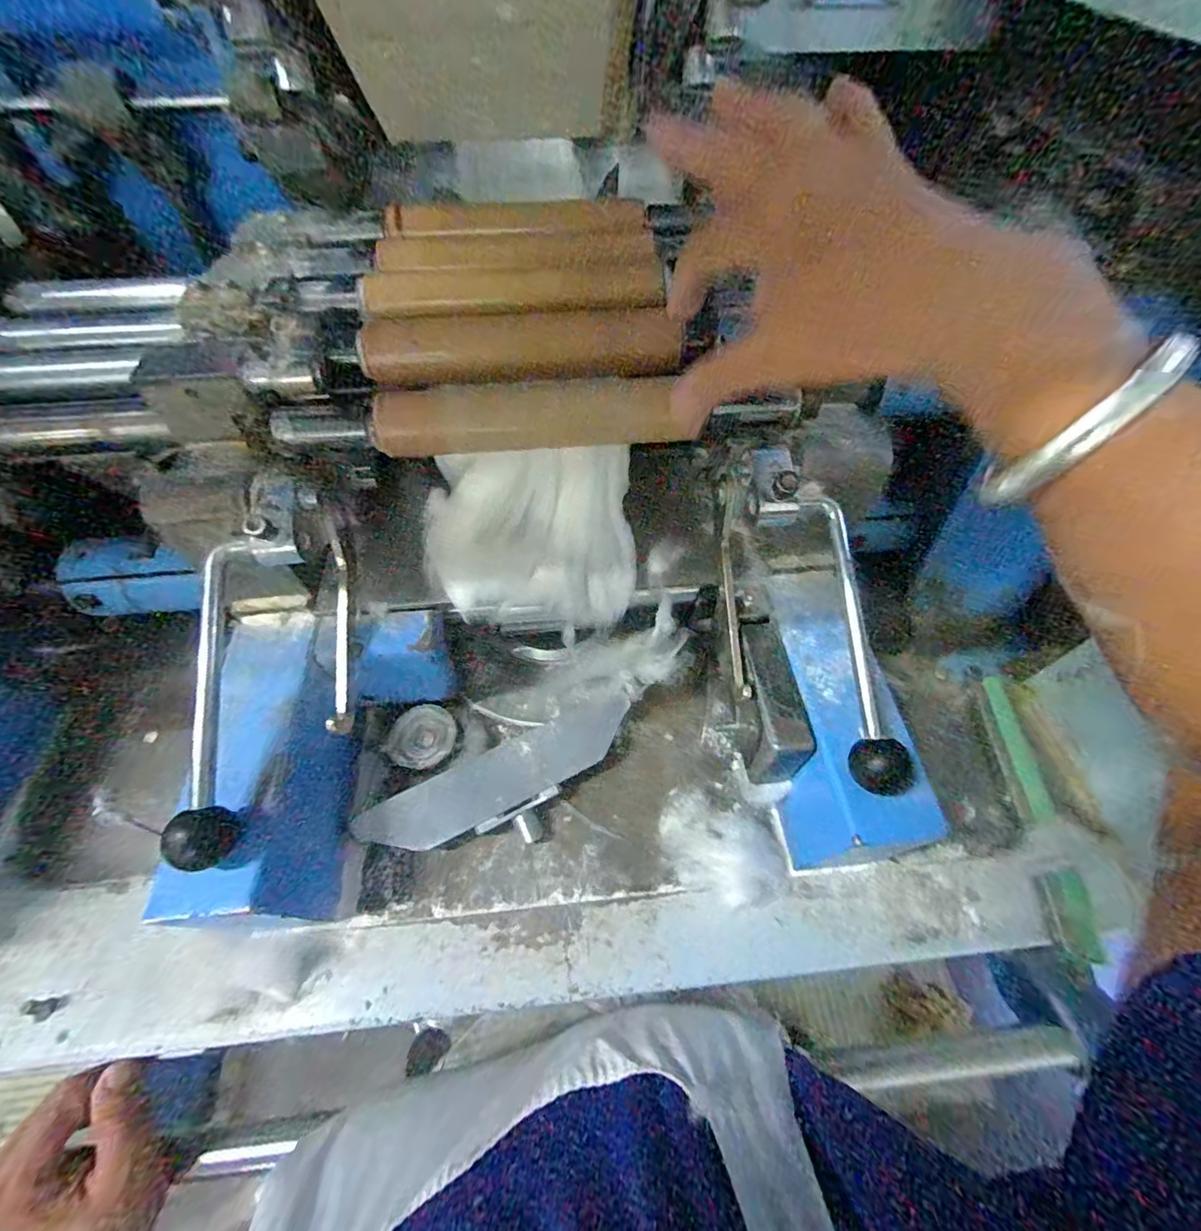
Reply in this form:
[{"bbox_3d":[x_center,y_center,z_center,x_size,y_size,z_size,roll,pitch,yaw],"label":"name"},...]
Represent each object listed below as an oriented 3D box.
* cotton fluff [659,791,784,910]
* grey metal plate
[{"bbox_3d":[0.077,0.146,0.330,0.083,0.035,0.059,20,59,13],"label":"cotton fluff"},{"bbox_3d":[-0.061,0.106,0.348,0.183,0.009,0.041,-25,74,-17],"label":"grey metal plate"}]

